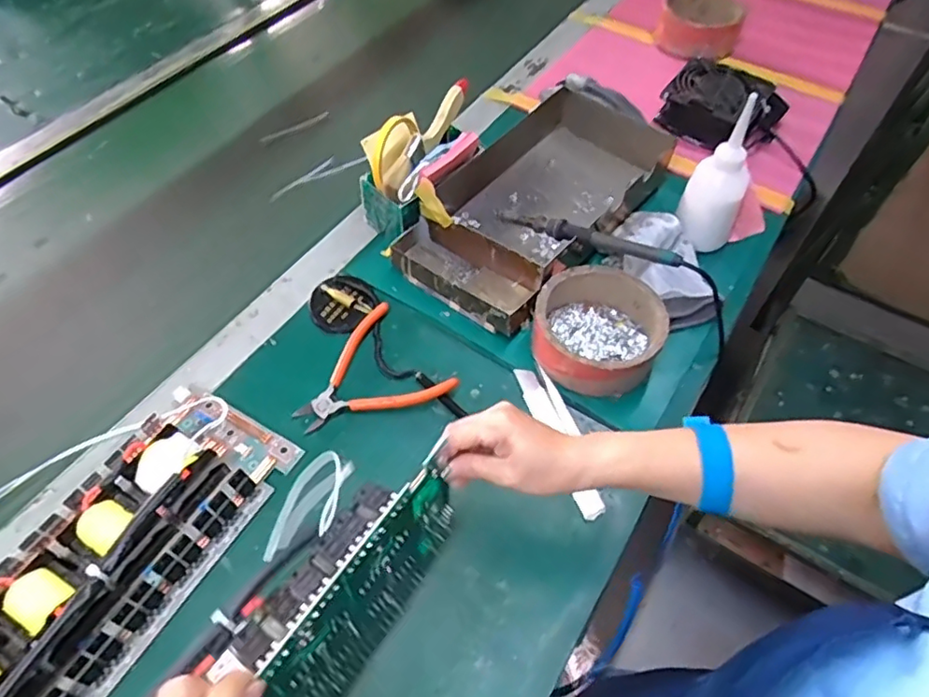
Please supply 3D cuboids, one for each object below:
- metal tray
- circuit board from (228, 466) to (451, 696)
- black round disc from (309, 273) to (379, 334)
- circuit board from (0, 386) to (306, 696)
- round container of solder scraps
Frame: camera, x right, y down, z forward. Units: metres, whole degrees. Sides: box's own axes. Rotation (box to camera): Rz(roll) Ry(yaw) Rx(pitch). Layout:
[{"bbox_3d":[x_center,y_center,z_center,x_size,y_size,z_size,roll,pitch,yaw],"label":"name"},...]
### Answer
[{"bbox_3d":[0.082,-0.171,0.689,0.176,0.062,0.330,32,61,20],"label":"metal tray"},{"bbox_3d":[-0.099,0.190,0.365,0.043,0.135,0.264,28,60,18],"label":"circuit board"},{"bbox_3d":[-0.129,-0.051,0.632,0.065,0.016,0.072,30,61,19],"label":"black round disc"},{"bbox_3d":[-0.273,0.152,0.466,0.128,0.058,0.278,26,60,17],"label":"circuit board"},{"bbox_3d":[0.130,-0.019,0.589,0.120,0.053,0.114,0,56,0],"label":"round container of solder scraps"}]

